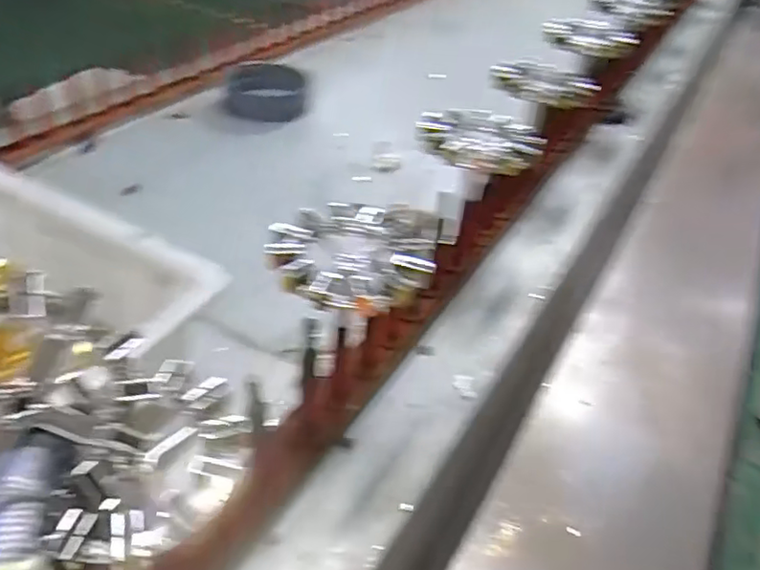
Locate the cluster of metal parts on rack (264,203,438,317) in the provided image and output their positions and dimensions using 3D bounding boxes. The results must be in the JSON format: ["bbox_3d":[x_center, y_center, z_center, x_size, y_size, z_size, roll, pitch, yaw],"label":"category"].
[{"bbox_3d":[-0.021,-0.030,0.506,0.130,0.026,0.128,3,39,-2],"label":"cluster of metal parts on rack"}]

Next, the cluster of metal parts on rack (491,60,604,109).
[{"bbox_3d":[0.219,-0.264,0.815,0.128,0.029,0.095,31,46,29],"label":"cluster of metal parts on rack"}]

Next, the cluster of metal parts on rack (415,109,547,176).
[{"bbox_3d":[0.109,-0.162,0.685,0.137,0.027,0.105,15,40,13],"label":"cluster of metal parts on rack"}]

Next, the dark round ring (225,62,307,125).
[{"bbox_3d":[-0.206,-0.356,1.137,0.159,0.065,0.117,5,39,0],"label":"dark round ring"}]

